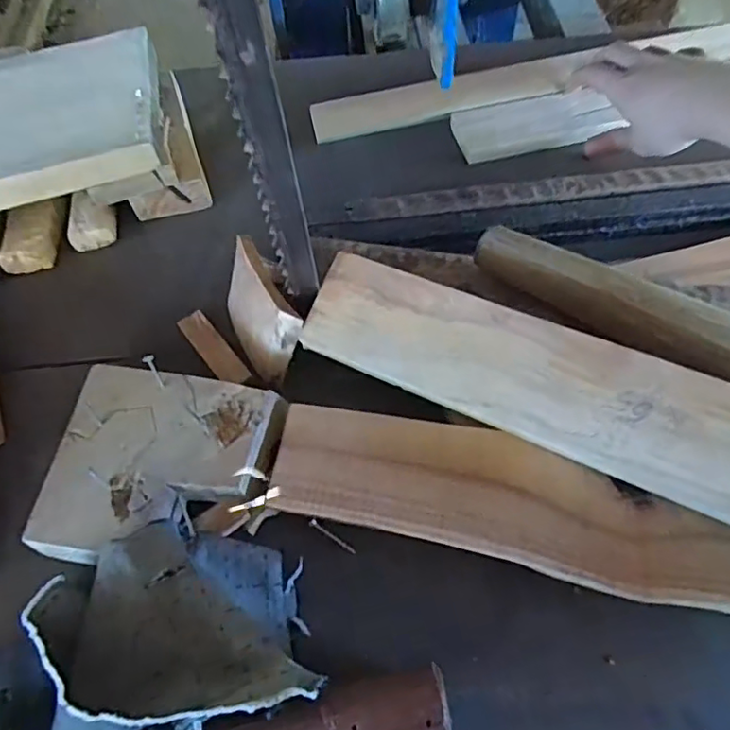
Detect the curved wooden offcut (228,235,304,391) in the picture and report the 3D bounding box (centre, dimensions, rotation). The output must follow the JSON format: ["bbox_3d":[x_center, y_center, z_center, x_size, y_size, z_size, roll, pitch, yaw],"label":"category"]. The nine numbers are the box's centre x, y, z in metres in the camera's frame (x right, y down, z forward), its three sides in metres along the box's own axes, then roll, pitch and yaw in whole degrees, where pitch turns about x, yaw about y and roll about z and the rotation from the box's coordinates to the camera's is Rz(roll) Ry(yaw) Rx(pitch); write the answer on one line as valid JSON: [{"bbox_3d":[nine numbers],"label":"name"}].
[{"bbox_3d":[-0.064,-0.034,0.352,0.009,0.067,0.074,-16,62,-35],"label":"curved wooden offcut"}]

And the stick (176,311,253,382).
[{"bbox_3d":[-0.096,-0.010,0.371,0.019,0.006,0.065,-35,63,-17],"label":"stick"}]

